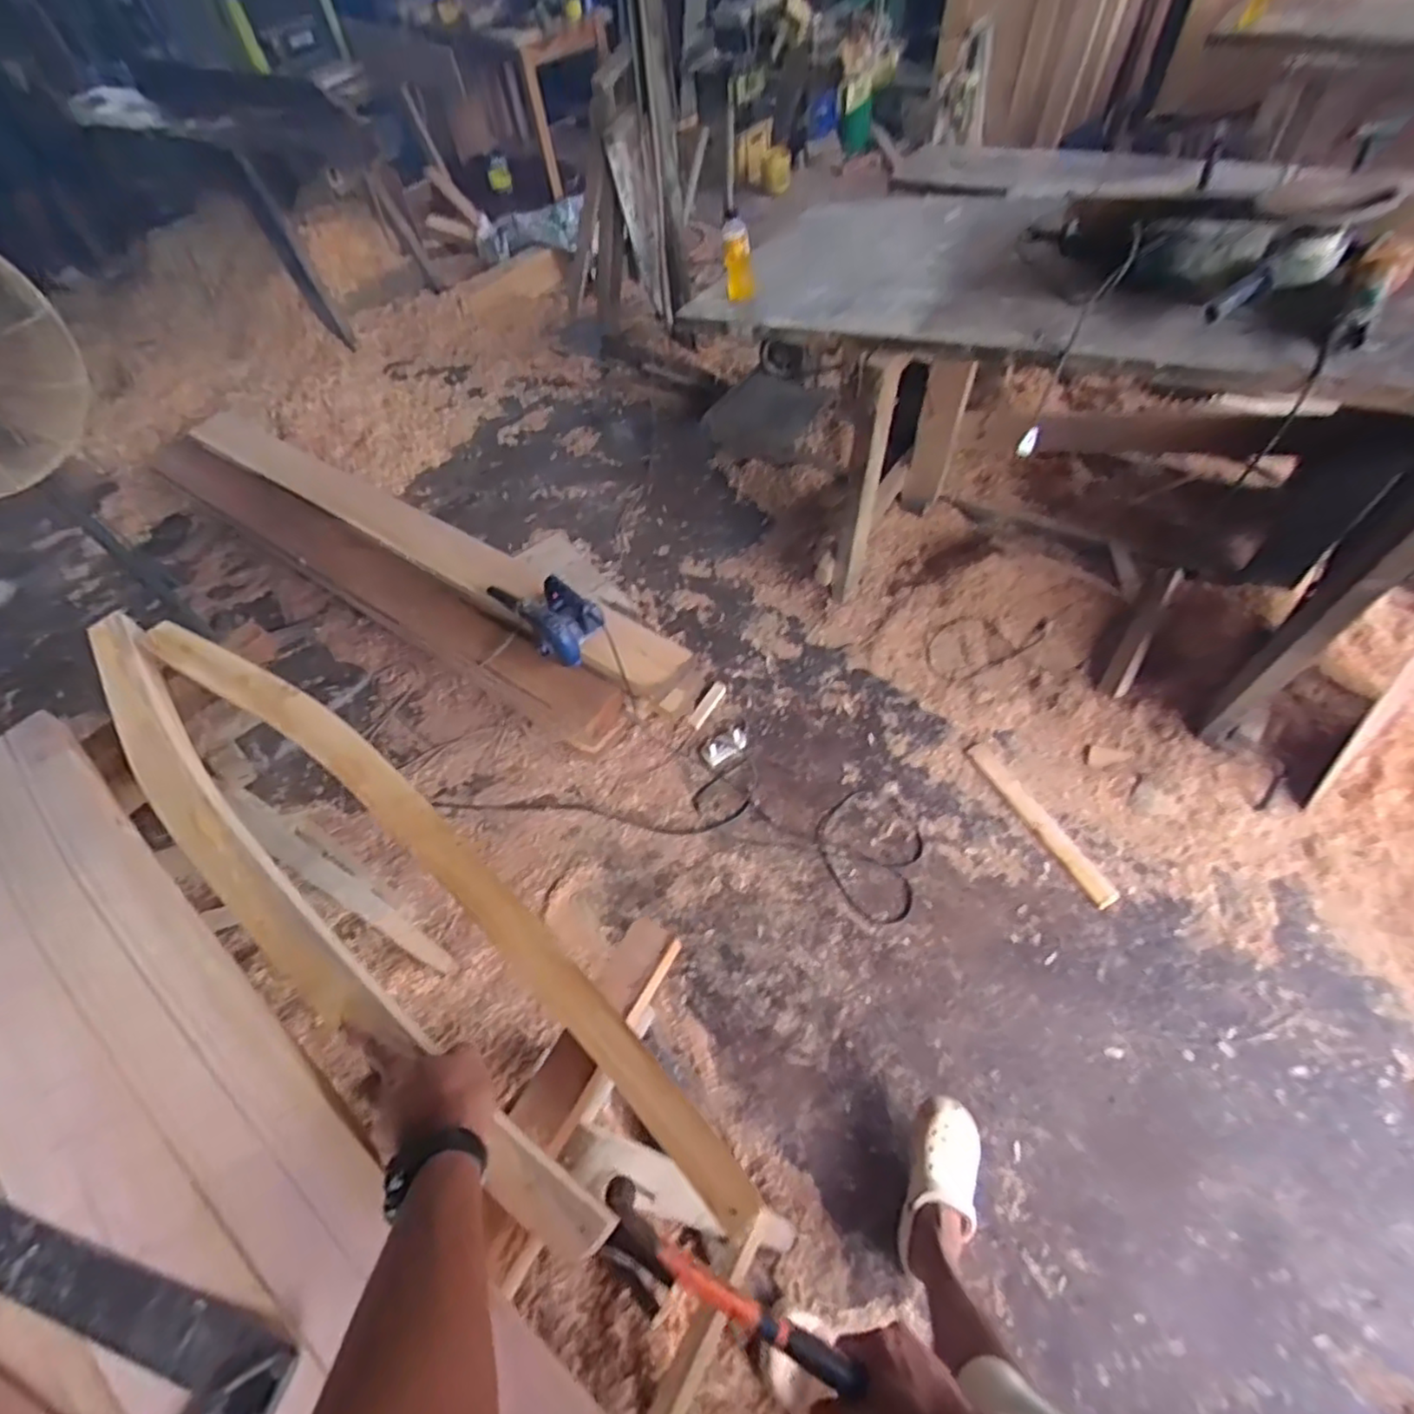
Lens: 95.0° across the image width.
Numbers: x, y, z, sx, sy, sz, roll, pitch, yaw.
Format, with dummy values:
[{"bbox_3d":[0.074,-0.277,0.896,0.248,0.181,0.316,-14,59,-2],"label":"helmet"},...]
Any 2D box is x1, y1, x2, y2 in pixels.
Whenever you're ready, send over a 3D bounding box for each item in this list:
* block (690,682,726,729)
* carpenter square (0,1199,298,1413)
[{"bbox_3d":[0.006,-0.009,1.864,0.048,0.017,0.191,16,44,17],"label":"block"},{"bbox_3d":[-0.490,0.499,0.456,0.349,0.020,0.182,12,55,14],"label":"carpenter square"}]

